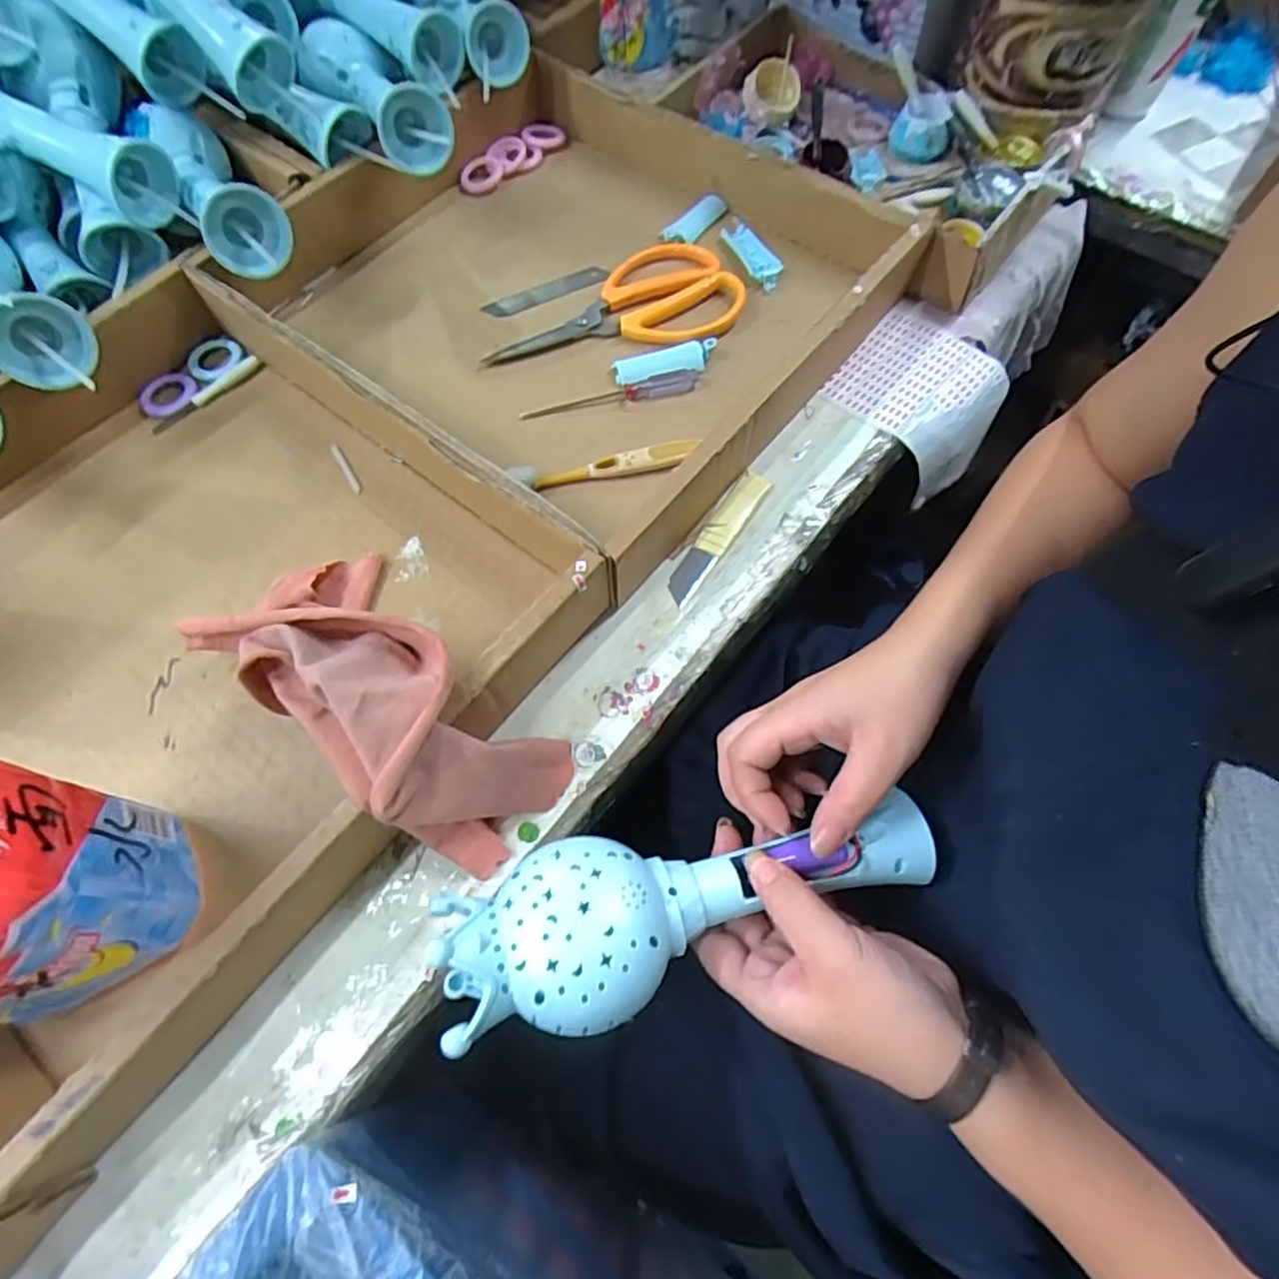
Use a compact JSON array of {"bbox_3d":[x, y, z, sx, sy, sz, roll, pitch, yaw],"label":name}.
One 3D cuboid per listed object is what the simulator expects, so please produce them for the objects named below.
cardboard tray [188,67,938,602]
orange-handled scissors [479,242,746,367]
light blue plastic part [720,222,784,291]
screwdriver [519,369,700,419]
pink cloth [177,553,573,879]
[{"bbox_3d":[-0.048,-0.259,0.471,0.378,0.075,0.351,38,71,14],"label":"cardboard tray"},{"bbox_3d":[-0.021,-0.249,0.487,0.187,0.011,0.097,-10,67,-5],"label":"orange-handled scissors"},{"bbox_3d":[0.086,-0.295,0.506,0.016,0.012,0.076,-22,68,-10],"label":"light blue plastic part"},{"bbox_3d":[-0.020,-0.164,0.450,0.121,0.010,0.010,-12,67,-6],"label":"screwdriver"},{"bbox_3d":[-0.128,0.017,0.332,0.195,0.071,0.095,36,71,14],"label":"pink cloth"}]

